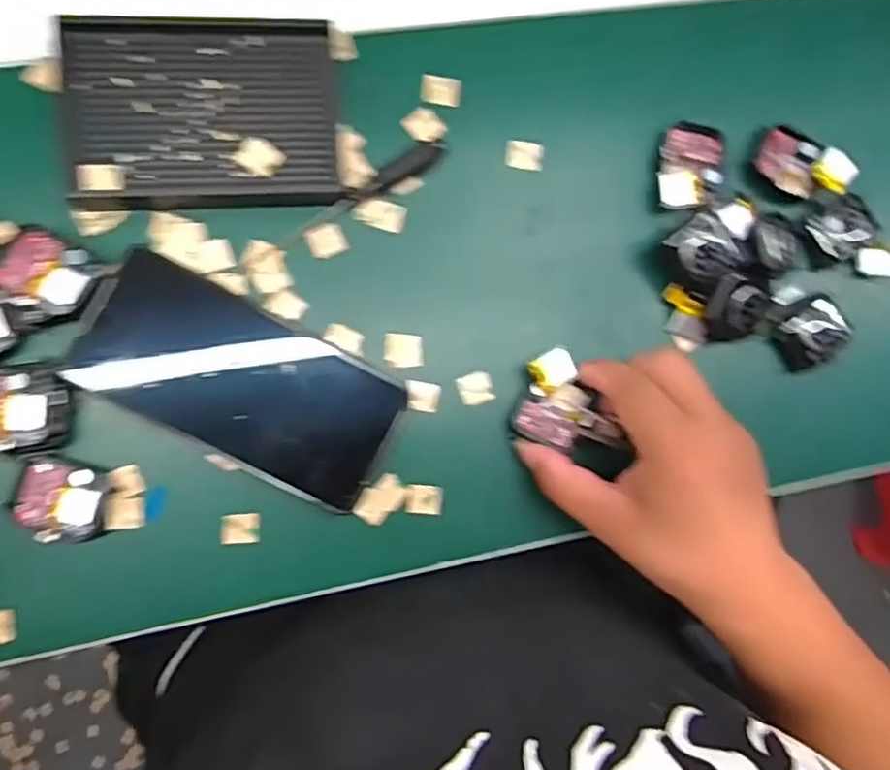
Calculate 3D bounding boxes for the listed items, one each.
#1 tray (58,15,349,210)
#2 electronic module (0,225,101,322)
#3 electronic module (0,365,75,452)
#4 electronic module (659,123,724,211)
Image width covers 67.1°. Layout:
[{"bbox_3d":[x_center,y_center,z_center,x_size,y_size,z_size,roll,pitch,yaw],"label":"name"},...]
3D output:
[{"bbox_3d":[-0.123,-0.138,0.347,0.130,0.022,0.090,-5,88,-9],"label":"tray"},{"bbox_3d":[-0.198,-0.054,0.328,0.048,0.019,0.039,33,84,-6],"label":"electronic module"},{"bbox_3d":[-0.208,0.011,0.327,0.048,0.015,0.040,-1,88,-9],"label":"electronic module"},{"bbox_3d":[0.144,-0.126,0.390,0.041,0.014,0.054,9,86,-8],"label":"electronic module"}]

